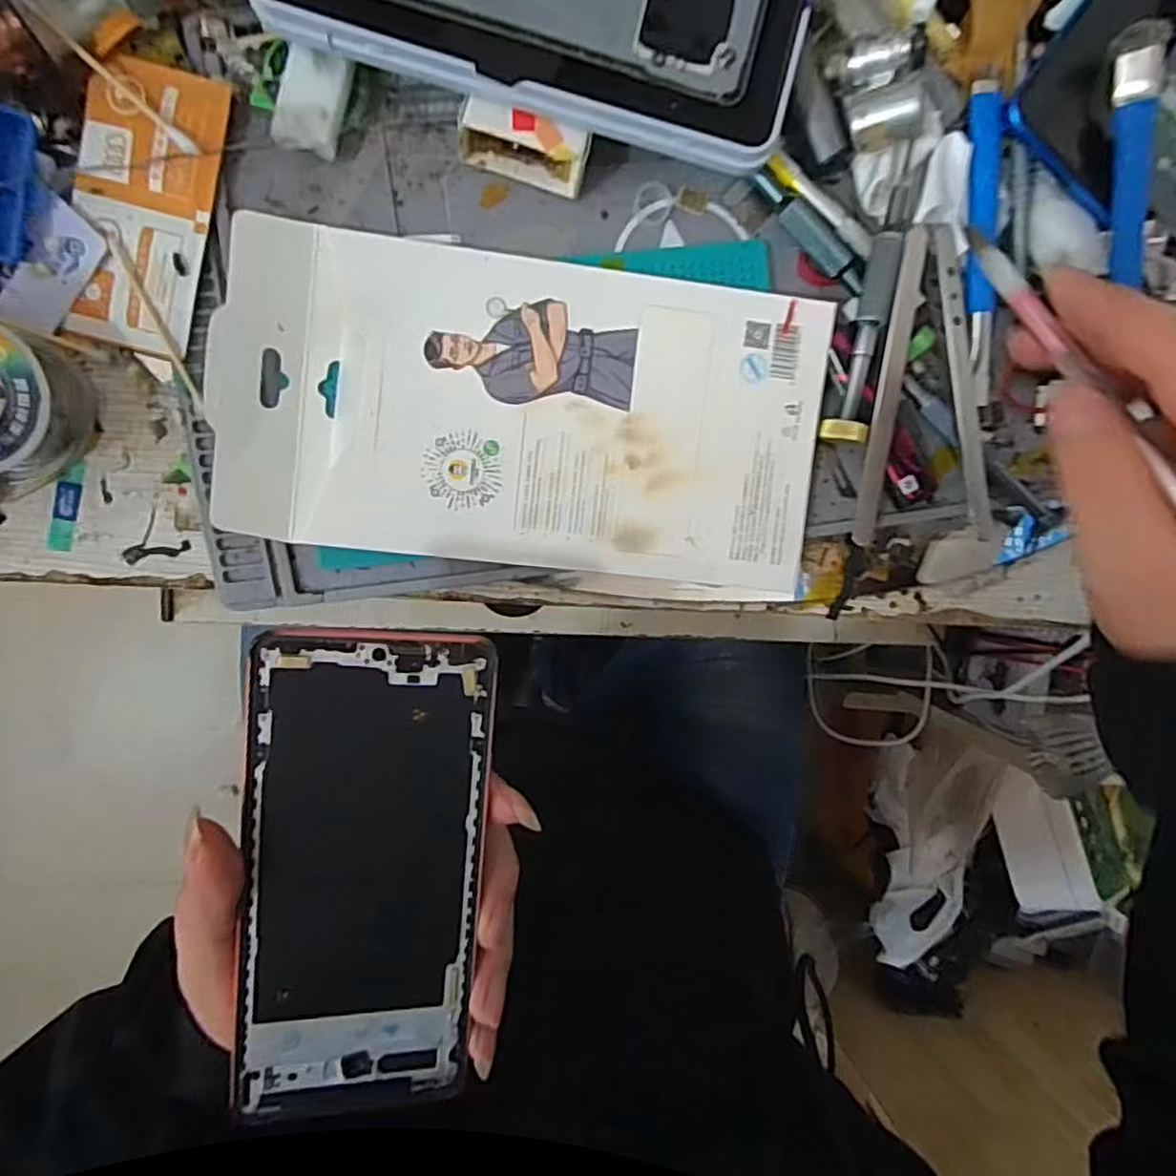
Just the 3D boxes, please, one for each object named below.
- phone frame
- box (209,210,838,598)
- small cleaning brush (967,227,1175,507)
[{"bbox_3d":[-0.073,0.097,0.227,0.072,0.011,0.164,4,96,-8],"label":"phone frame"},{"bbox_3d":[-0.022,-0.069,0.278,0.230,0.019,0.119,6,94,-8],"label":"box"},{"bbox_3d":[0.160,-0.076,0.228,0.009,0.009,0.125,-16,63,-6],"label":"small cleaning brush"}]

